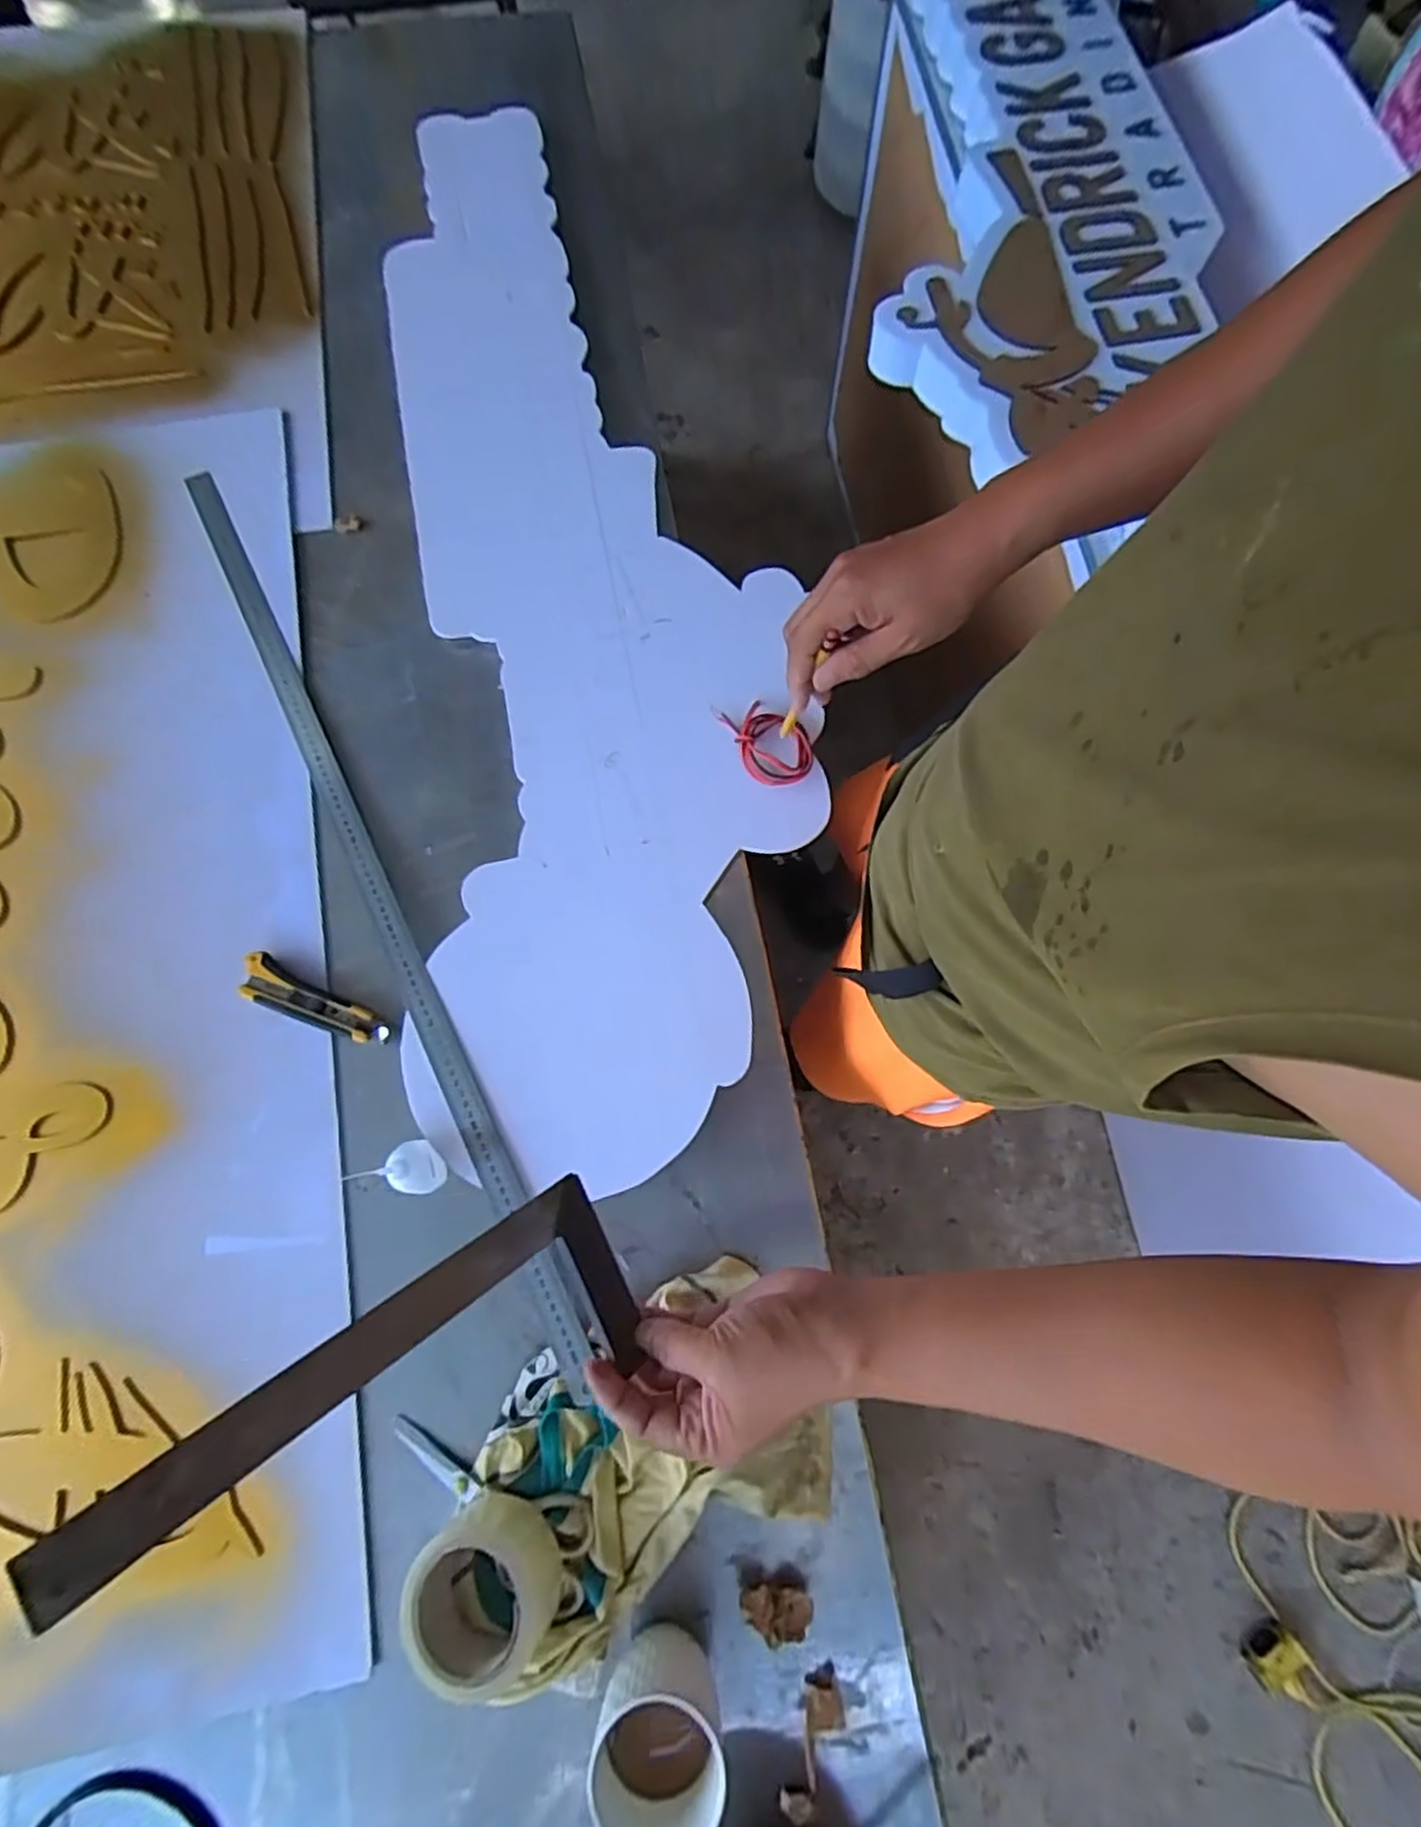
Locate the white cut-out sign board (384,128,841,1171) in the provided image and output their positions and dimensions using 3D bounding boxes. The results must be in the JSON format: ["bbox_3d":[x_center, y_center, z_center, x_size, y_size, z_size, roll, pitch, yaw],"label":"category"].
[{"bbox_3d":[-0.127,-0.380,0.801,0.390,0.028,1.233,-7,75,-2],"label":"white cut-out sign board"}]

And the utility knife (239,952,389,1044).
[{"bbox_3d":[-0.356,0.080,0.670,0.141,0.016,0.039,22,76,5],"label":"utility knife"}]

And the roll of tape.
[{"bbox_3d":[-0.162,0.487,0.534,0.101,0.058,0.099,0,75,-1],"label":"roll of tape"}]

